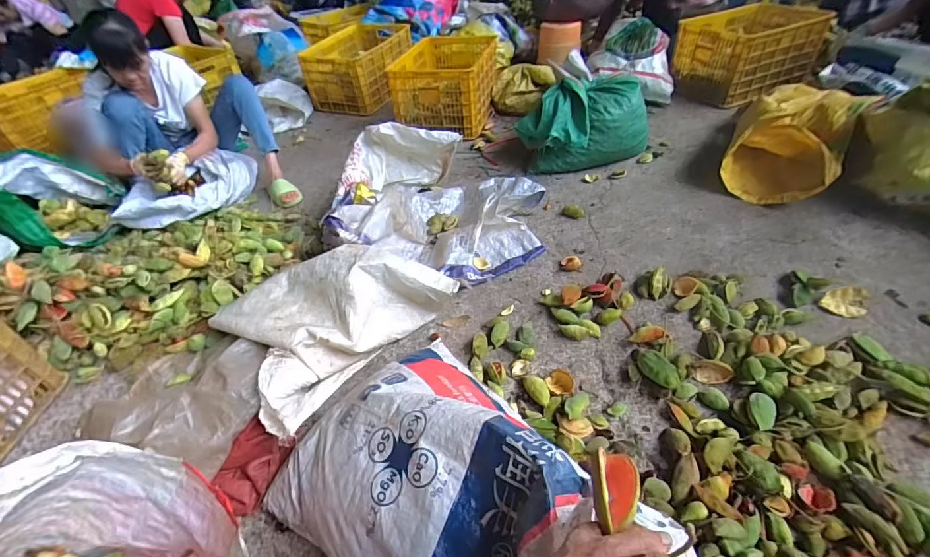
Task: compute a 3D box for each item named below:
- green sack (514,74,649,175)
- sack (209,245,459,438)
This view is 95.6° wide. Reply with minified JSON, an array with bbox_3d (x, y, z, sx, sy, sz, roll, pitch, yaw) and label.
[{"bbox_3d":[0.478,-0.608,1.671,0.461,0.295,0.254,-17,44,-11],"label":"green sack"},{"bbox_3d":[-0.356,0.090,1.067,0.429,0.187,0.505,24,51,29],"label":"sack"}]

